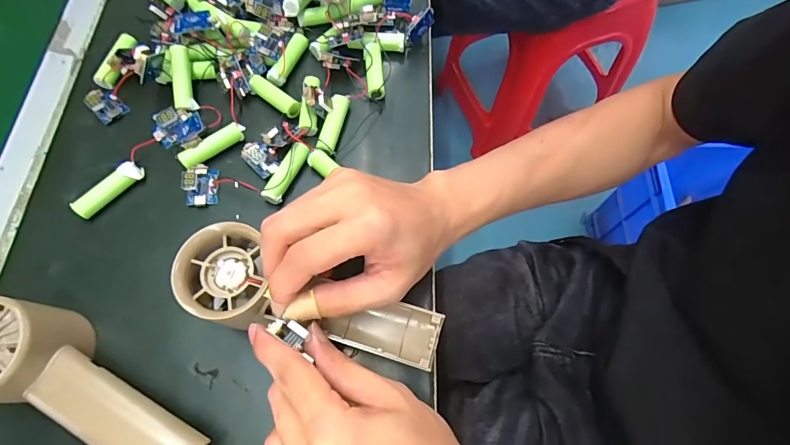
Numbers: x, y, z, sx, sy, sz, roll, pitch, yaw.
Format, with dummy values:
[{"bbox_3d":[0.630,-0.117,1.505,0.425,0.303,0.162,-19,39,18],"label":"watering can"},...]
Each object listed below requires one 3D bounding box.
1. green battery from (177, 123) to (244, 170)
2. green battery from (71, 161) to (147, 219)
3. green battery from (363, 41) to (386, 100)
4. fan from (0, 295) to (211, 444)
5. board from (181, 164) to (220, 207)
[{"bbox_3d":[-0.139,-0.059,0.318,0.052,0.016,0.011,-33,72,-14],"label":"green battery"},{"bbox_3d":[-0.211,-0.024,0.307,0.052,0.014,0.015,-42,74,-17],"label":"green battery"},{"bbox_3d":[-0.018,-0.127,0.345,0.014,0.015,0.047,-7,68,-4],"label":"green battery"},{"bbox_3d":[-0.174,0.097,0.237,0.153,0.056,0.061,22,69,7],"label":"fan"},{"bbox_3d":[-0.145,-0.029,0.309,0.023,0.017,0.032,-4,68,-3],"label":"board"}]

